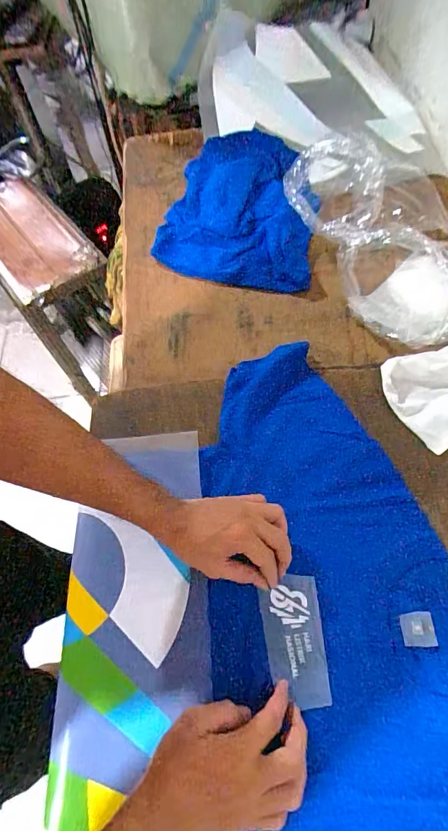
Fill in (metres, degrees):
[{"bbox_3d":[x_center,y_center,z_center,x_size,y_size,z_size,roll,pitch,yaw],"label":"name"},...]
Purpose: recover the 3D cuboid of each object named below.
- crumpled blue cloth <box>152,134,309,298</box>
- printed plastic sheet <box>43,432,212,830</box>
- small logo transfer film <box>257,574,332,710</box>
[{"bbox_3d":[0.028,-0.354,0.697,0.250,0.033,0.290,9,79,7],"label":"crumpled blue cloth"},{"bbox_3d":[-0.095,0.220,0.440,0.152,0.016,0.427,-3,63,0],"label":"printed plastic sheet"},{"bbox_3d":[0.075,0.240,0.439,0.062,0.008,0.120,-4,64,-1],"label":"small logo transfer film"}]

